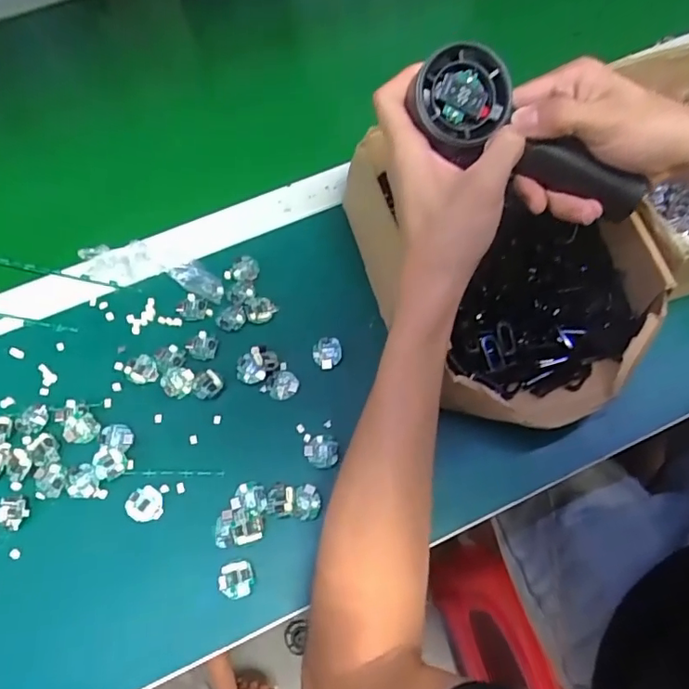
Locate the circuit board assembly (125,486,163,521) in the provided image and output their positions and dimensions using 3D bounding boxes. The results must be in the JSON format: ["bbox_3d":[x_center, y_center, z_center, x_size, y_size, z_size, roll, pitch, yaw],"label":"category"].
[{"bbox_3d":[-0.140,0.111,0.378,0.022,0.009,0.023,-7,66,-1],"label":"circuit board assembly"}]

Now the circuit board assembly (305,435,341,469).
[{"bbox_3d":[-0.015,0.078,0.392,0.024,0.006,0.023,-1,66,2],"label":"circuit board assembly"}]

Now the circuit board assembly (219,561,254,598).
[{"bbox_3d":[-0.072,0.157,0.361,0.022,0.008,0.023,-7,66,-1],"label":"circuit board assembly"}]

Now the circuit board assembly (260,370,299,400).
[{"bbox_3d":[-0.048,0.031,0.414,0.025,0.004,0.022,23,69,12],"label":"circuit board assembly"}]

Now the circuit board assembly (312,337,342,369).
[{"bbox_3d":[-0.013,0.007,0.424,0.022,0.009,0.024,-5,66,0],"label":"circuit board assembly"}]

